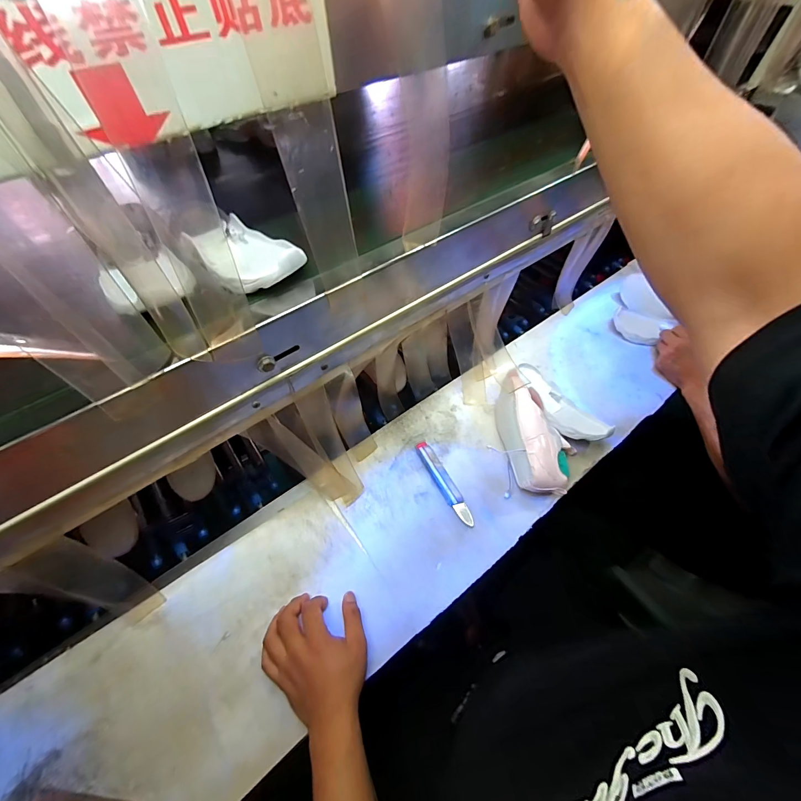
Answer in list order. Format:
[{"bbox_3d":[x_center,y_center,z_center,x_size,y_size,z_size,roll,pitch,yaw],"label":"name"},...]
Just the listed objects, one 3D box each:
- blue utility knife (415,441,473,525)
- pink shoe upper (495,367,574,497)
[{"bbox_3d":[0.075,0.138,0.593,0.029,0.015,0.162,-24,59,-14],"label":"blue utility knife"},{"bbox_3d":[0.236,0.056,0.606,0.103,0.076,0.209,-7,56,-3],"label":"pink shoe upper"}]

